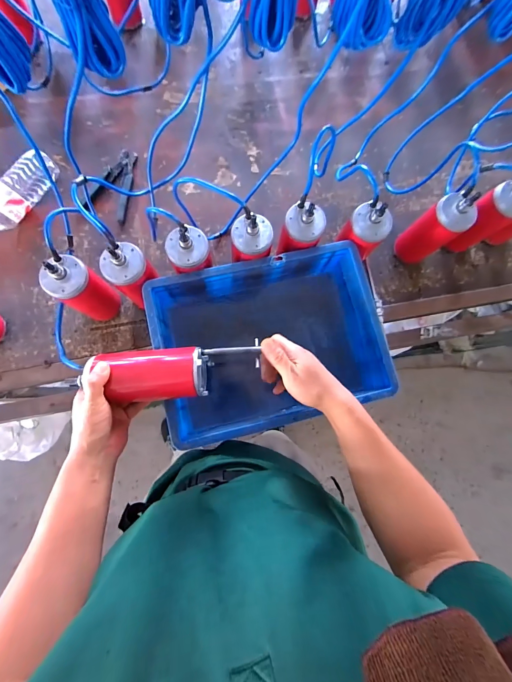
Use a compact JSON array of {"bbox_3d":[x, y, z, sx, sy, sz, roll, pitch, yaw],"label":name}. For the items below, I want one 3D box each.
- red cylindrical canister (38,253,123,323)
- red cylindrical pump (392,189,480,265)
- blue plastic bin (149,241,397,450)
[{"bbox_3d":[-0.325,-0.096,0.575,0.074,0.193,0.074,38,81,2],"label":"red cylindrical canister"},{"bbox_3d":[0.369,-0.229,0.645,0.062,0.195,0.075,-36,86,-8],"label":"red cylindrical pump"},{"bbox_3d":[0.022,0.006,0.608,0.395,0.161,0.298,-12,83,-6],"label":"blue plastic bin"}]

